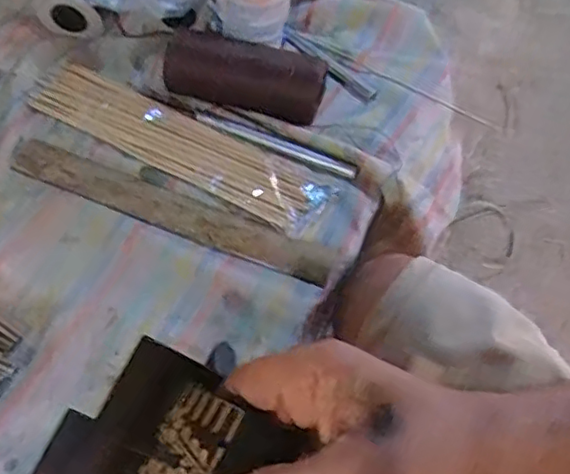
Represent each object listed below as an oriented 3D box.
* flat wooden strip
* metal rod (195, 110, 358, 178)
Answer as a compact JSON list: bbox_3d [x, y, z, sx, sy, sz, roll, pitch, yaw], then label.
[{"bbox_3d":[-0.103,-0.026,0.545,0.304,0.005,0.039,20,56,9],"label":"flat wooden strip"},{"bbox_3d":[-0.009,-0.091,0.591,0.164,0.006,0.014,22,57,11],"label":"metal rod"}]

